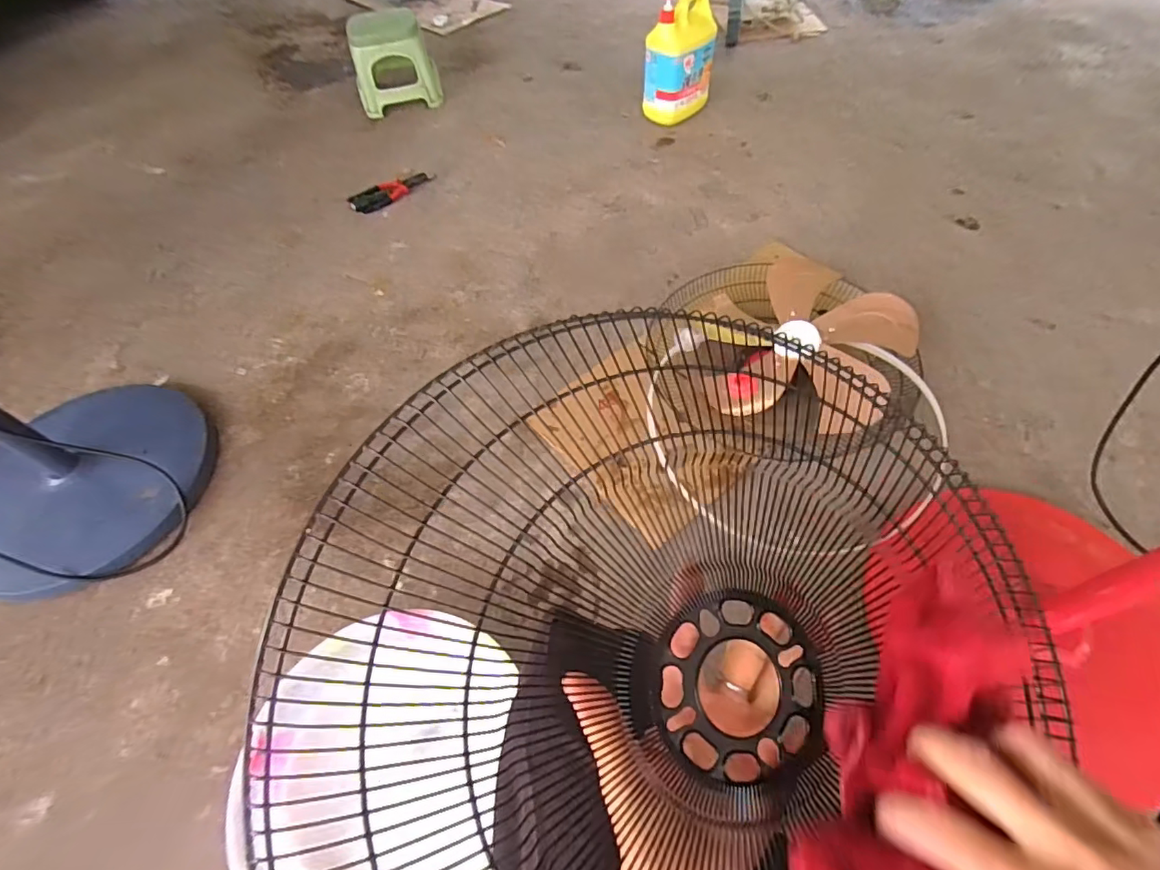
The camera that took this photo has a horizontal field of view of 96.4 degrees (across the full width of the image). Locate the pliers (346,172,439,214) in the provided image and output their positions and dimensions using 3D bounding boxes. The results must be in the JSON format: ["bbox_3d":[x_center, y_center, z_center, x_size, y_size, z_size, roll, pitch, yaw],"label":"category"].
[{"bbox_3d":[-0.519,-0.685,1.452,0.247,0.020,0.083,-32,61,-17],"label":"pliers"}]

